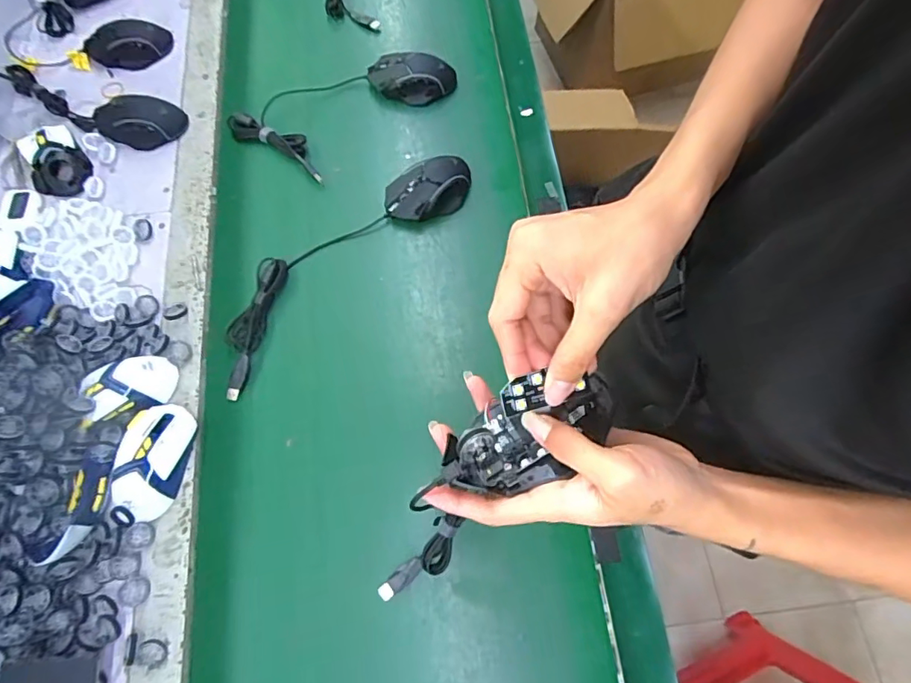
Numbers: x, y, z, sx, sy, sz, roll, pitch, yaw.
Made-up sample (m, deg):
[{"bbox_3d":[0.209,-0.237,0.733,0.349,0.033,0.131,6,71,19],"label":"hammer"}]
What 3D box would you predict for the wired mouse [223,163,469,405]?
[{"bbox_3d":[-0.144,-0.108,0.624,0.385,0.036,0.099,-43,75,-15],"label":"wired mouse"}]

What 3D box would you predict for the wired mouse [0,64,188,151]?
[{"bbox_3d":[-0.509,-0.326,0.709,0.279,0.030,0.068,18,70,6],"label":"wired mouse"}]

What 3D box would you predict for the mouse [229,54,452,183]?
[{"bbox_3d":[-0.145,-0.322,0.707,0.303,0.036,0.138,-30,72,-11],"label":"mouse"}]

